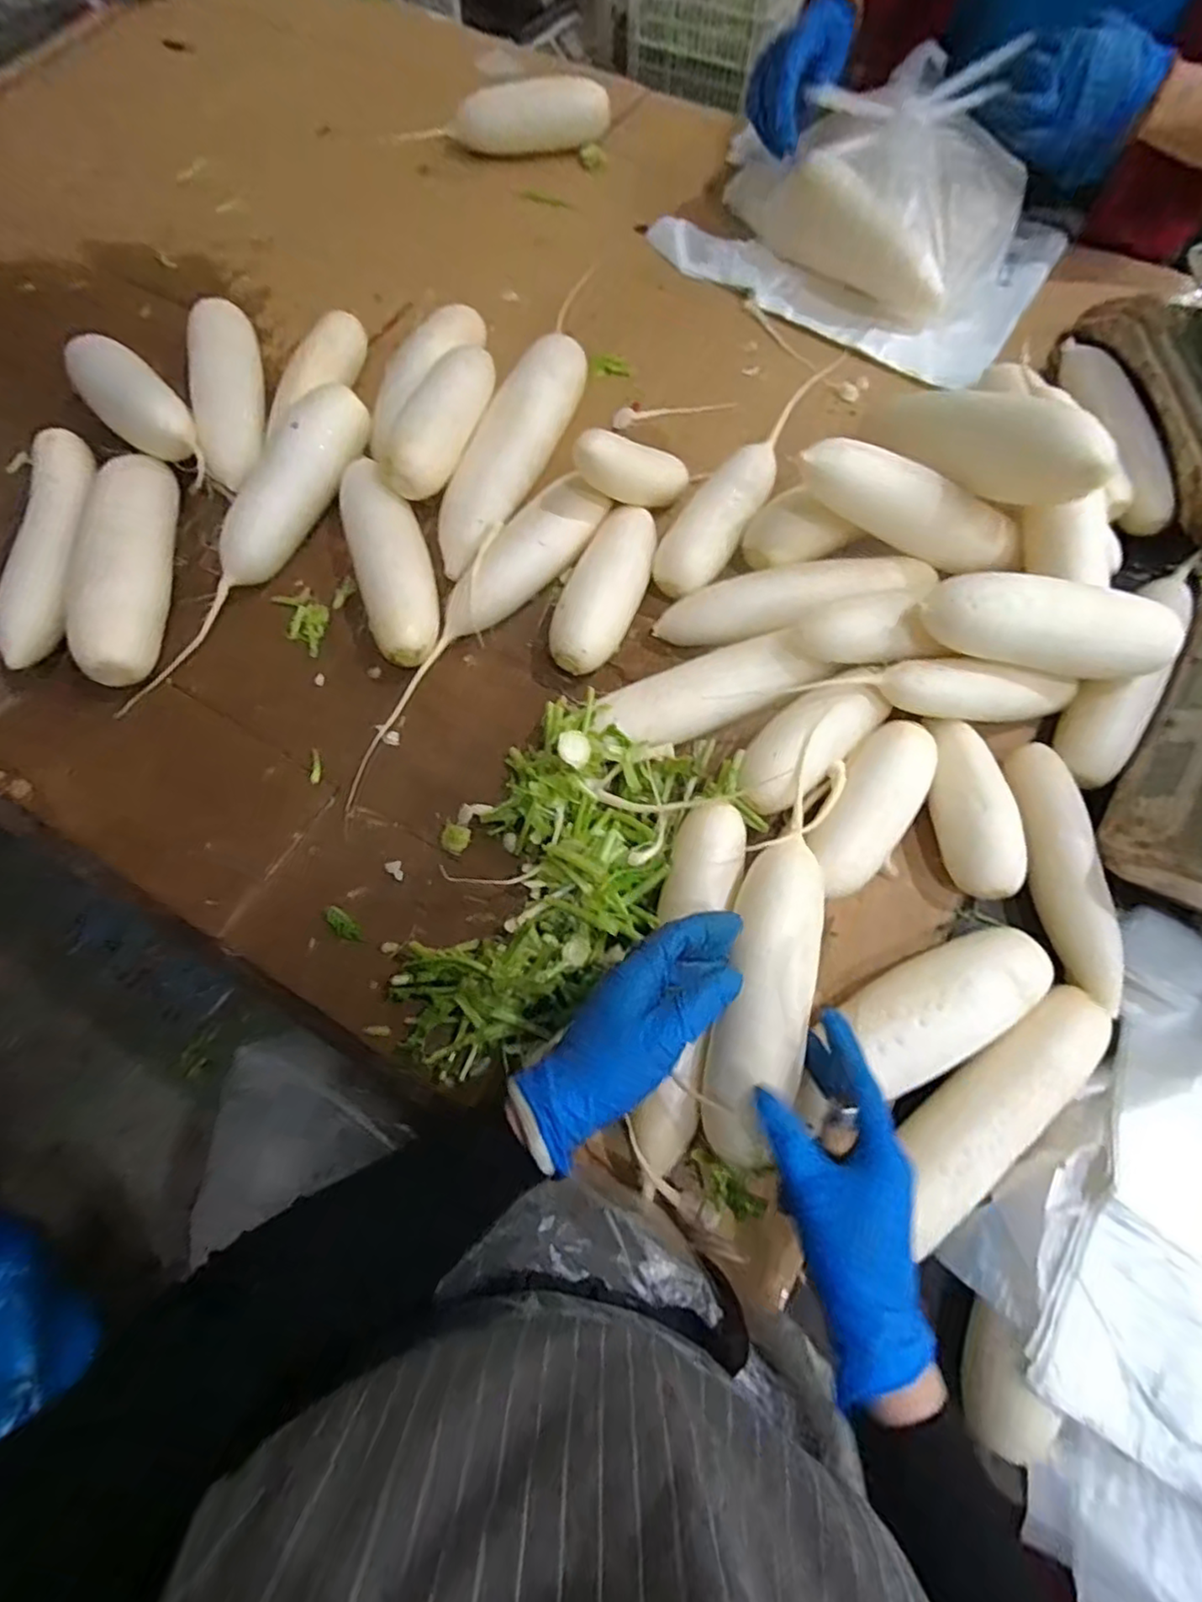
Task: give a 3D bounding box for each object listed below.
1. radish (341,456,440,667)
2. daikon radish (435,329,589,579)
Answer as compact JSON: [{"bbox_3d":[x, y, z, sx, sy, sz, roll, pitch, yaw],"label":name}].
[{"bbox_3d":[-0.188,-0.212,0.589,0.066,0.064,0.196,-17,71,-6],"label":"radish"},{"bbox_3d":[-0.086,-0.332,0.639,0.072,0.069,0.267,23,72,8],"label":"daikon radish"}]

